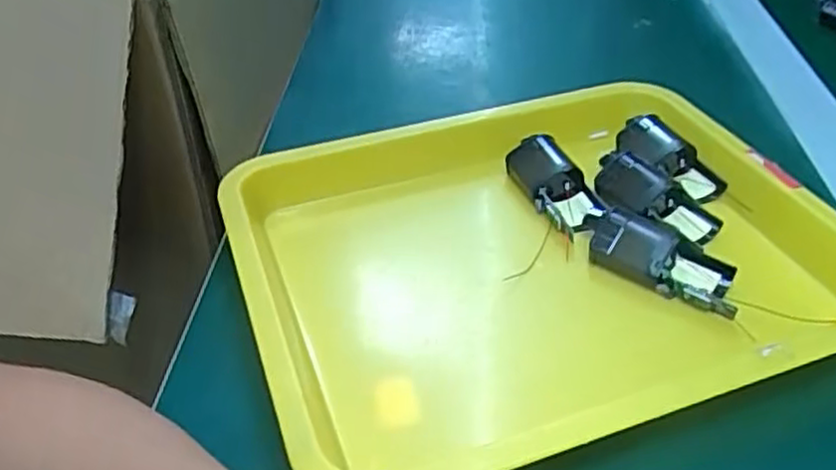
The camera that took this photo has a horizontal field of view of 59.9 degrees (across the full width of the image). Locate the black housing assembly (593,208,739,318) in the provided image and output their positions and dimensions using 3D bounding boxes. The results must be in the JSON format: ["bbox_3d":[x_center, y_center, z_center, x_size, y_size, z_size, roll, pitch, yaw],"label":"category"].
[{"bbox_3d":[0.139,0.014,0.409,0.080,0.029,0.036,19,43,21],"label":"black housing assembly"}]

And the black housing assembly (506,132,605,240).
[{"bbox_3d":[0.092,-0.034,0.468,0.039,0.027,0.083,-13,41,-15],"label":"black housing assembly"}]

